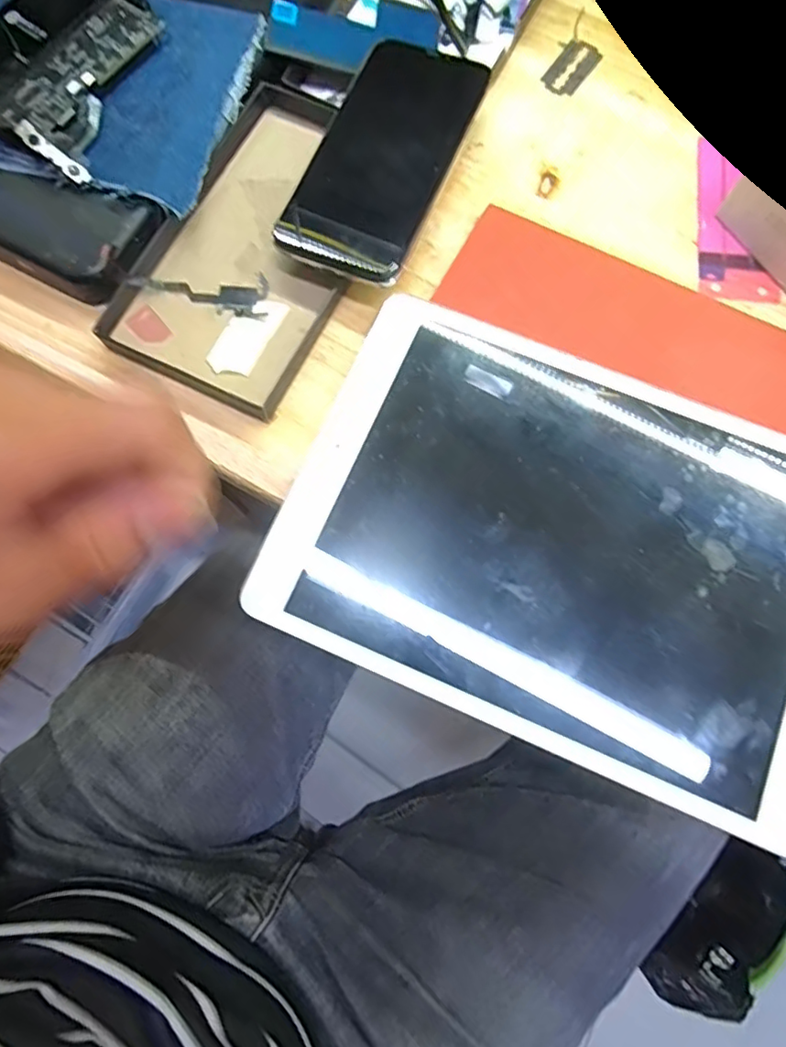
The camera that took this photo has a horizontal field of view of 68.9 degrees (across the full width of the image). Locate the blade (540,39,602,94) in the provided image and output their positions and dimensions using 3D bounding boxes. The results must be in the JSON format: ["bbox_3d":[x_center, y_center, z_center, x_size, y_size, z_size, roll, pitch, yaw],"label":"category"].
[{"bbox_3d":[0.103,-0.263,0.330,0.021,0.004,0.041,35,80,9],"label":"blade"}]

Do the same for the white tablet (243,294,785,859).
[{"bbox_3d":[0.077,0.009,0.251,0.241,0.005,0.171,23,79,7],"label":"white tablet"}]

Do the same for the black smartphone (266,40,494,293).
[{"bbox_3d":[-0.005,-0.185,0.287,0.066,0.008,0.133,22,79,6],"label":"black smartphone"}]

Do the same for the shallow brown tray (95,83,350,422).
[{"bbox_3d":[-0.064,-0.148,0.296,0.096,0.015,0.178,27,79,7],"label":"shallow brown tray"}]

